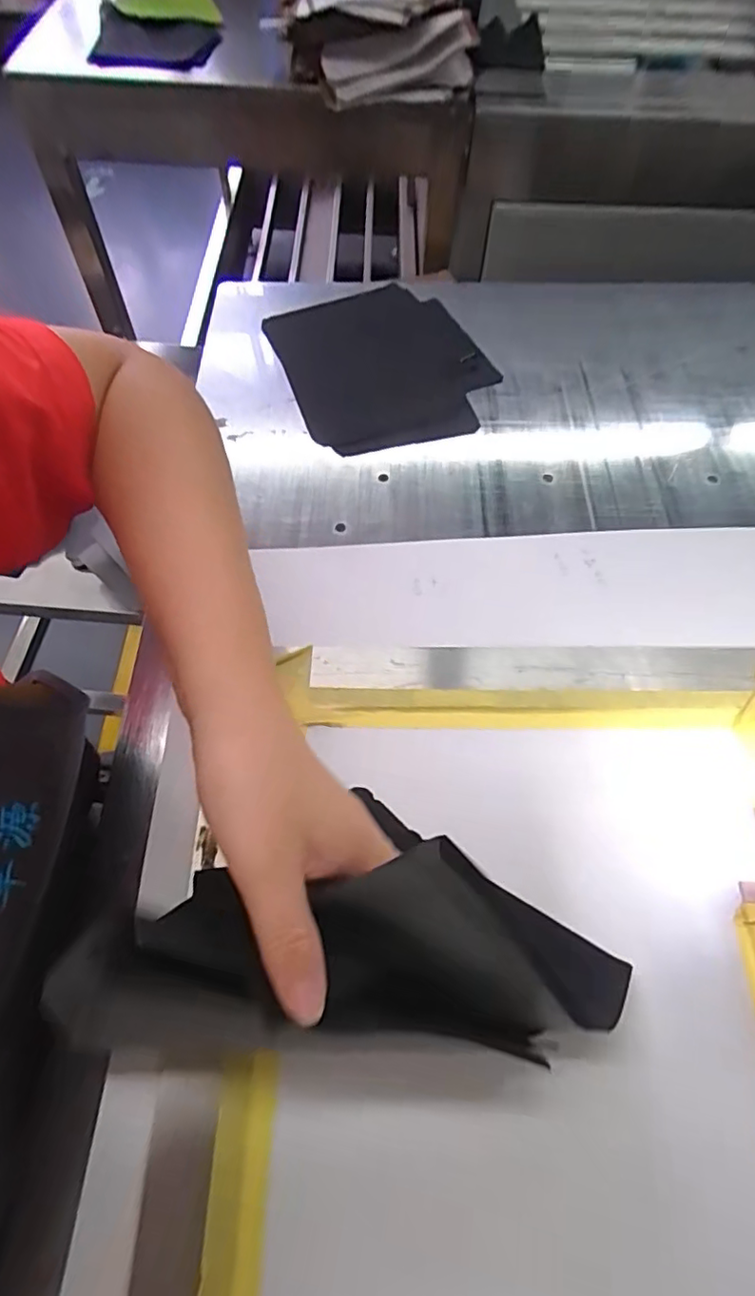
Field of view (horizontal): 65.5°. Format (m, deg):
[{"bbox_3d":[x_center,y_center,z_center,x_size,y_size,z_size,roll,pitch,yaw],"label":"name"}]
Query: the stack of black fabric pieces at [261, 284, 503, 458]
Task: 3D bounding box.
[{"bbox_3d":[0.002,-0.240,0.492,0.158,0.013,0.187,-17,63,-11],"label":"stack of black fabric pieces"}]

